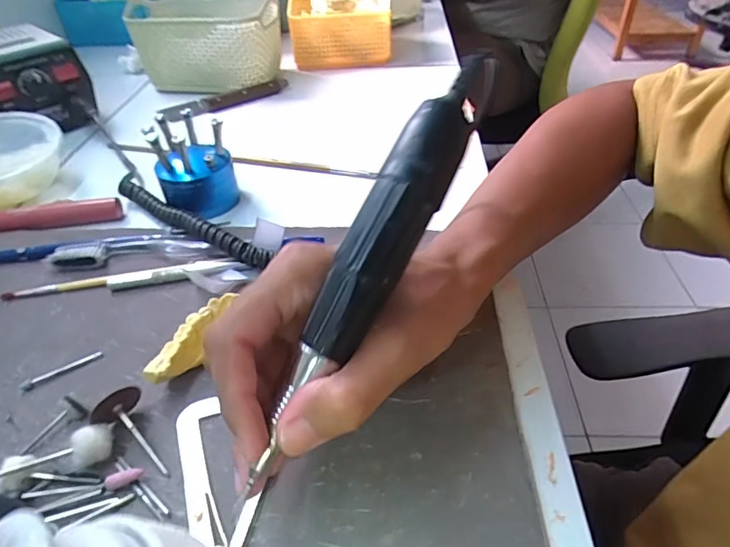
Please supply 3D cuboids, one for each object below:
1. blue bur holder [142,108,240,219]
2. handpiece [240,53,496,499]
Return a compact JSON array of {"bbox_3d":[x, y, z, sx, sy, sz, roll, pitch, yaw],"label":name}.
[{"bbox_3d":[-0.135,-0.086,0.393,0.058,0.061,0.054,15,43,21],"label":"blue bur holder"},{"bbox_3d":[0.002,-0.004,0.189,0.023,0.019,0.178,27,86,30],"label":"handpiece"}]

